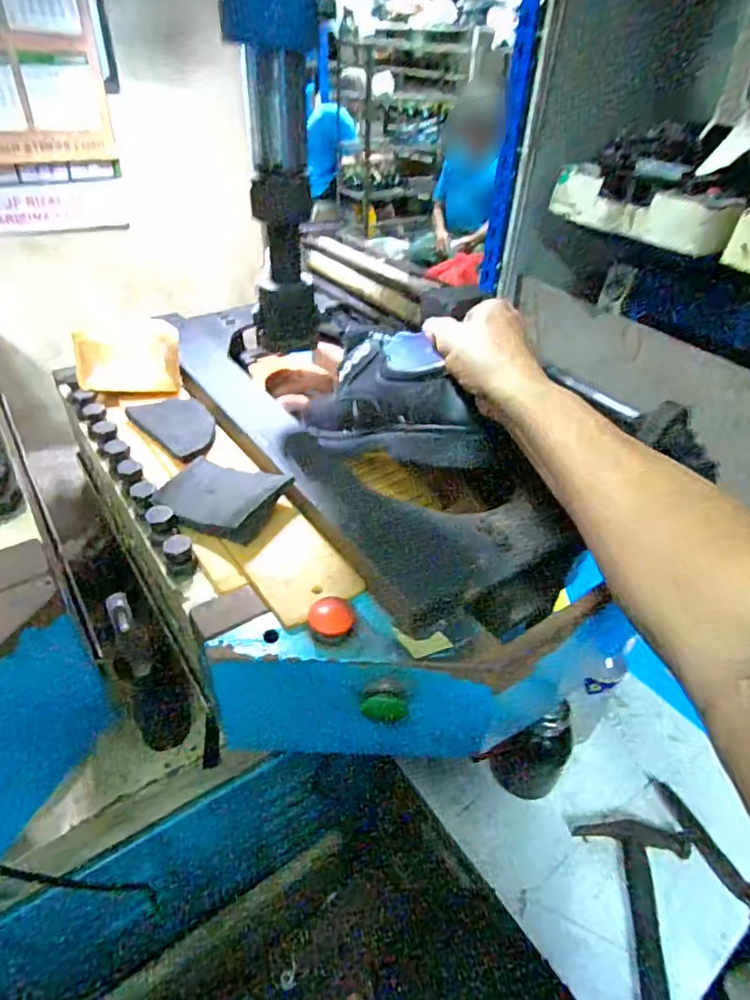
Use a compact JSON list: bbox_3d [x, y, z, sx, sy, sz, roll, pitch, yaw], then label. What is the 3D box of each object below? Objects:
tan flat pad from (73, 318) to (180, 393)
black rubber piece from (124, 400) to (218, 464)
[{"bbox_3d":[-0.278,-0.160,0.644,0.107,0.079,0.020,-13,23,-20],"label":"tan flat pad"},{"bbox_3d":[-0.200,-0.079,0.592,0.107,0.016,0.066,32,47,31],"label":"black rubber piece"}]

